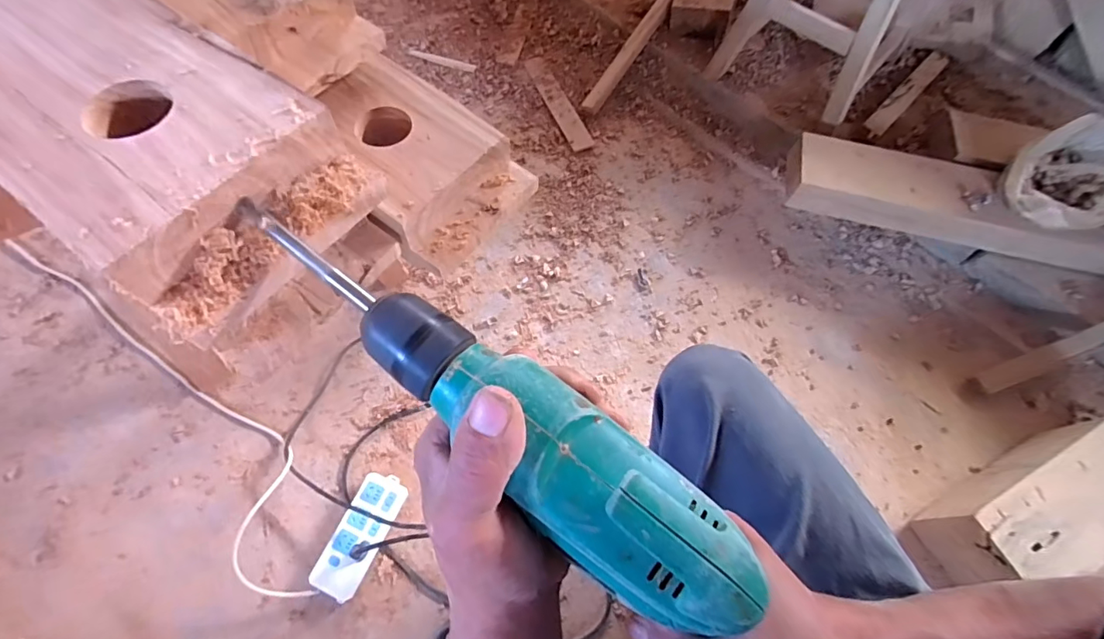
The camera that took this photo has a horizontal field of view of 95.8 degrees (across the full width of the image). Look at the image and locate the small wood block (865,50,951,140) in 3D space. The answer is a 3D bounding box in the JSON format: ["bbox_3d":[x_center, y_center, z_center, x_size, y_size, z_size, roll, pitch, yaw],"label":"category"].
[{"bbox_3d":[0.836,-0.537,1.165,0.045,0.025,0.313,41,69,17],"label":"small wood block"}]

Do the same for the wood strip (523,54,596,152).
[{"bbox_3d":[0.017,-0.572,1.309,0.060,0.008,0.331,-21,69,-11],"label":"wood strip"}]

